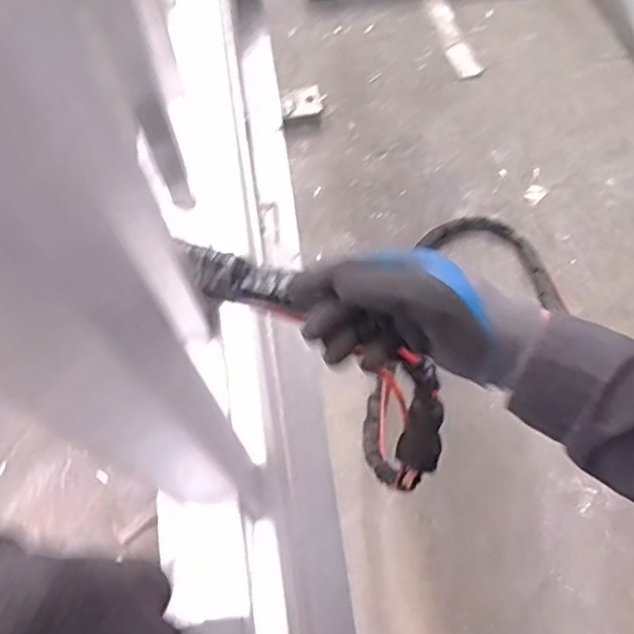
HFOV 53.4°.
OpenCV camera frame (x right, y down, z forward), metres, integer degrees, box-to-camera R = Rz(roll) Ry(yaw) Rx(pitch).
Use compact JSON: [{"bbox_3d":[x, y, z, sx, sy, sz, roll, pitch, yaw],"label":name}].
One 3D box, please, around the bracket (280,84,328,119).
[{"bbox_3d":[-0.038,-0.585,1.747,0.121,0.064,0.078,-11,66,-5],"label":"bracket"}]

